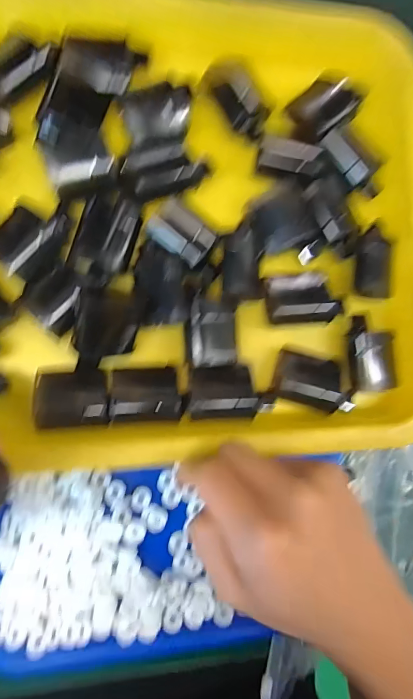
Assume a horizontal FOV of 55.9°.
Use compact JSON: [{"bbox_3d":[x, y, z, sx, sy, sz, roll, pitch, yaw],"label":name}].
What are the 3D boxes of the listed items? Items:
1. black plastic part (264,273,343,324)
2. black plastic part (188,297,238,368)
[{"bbox_3d":[0.067,-0.035,0.263,0.052,0.013,0.033,0,87,-9],"label":"black plastic part"},{"bbox_3d":[0.005,-0.011,0.251,0.032,0.013,0.043,-2,87,-9],"label":"black plastic part"}]

